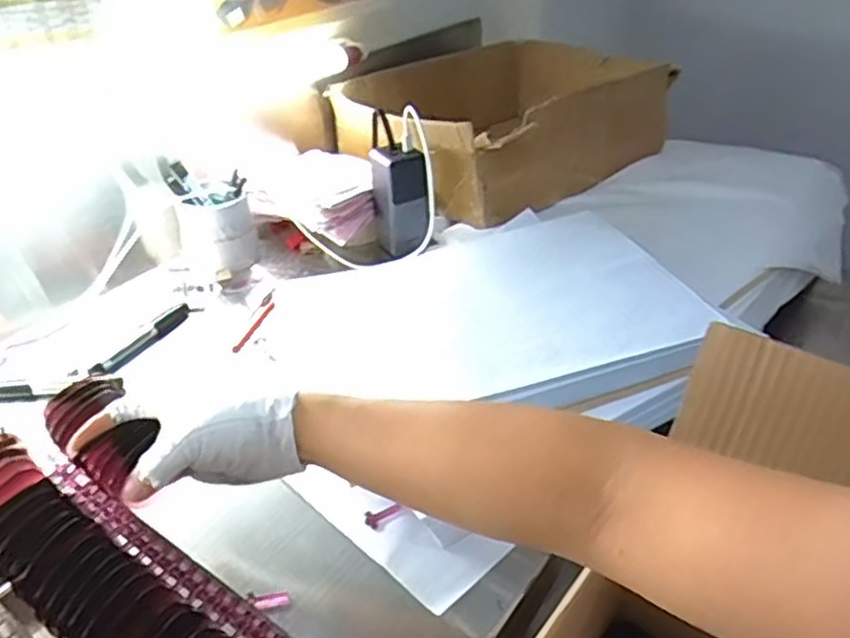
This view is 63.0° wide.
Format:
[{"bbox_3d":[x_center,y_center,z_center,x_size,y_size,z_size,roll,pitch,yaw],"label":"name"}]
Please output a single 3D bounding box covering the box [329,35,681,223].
[{"bbox_3d":[0.112,-0.308,1.078,0.372,0.150,0.492,27,43,36],"label":"box"}]

